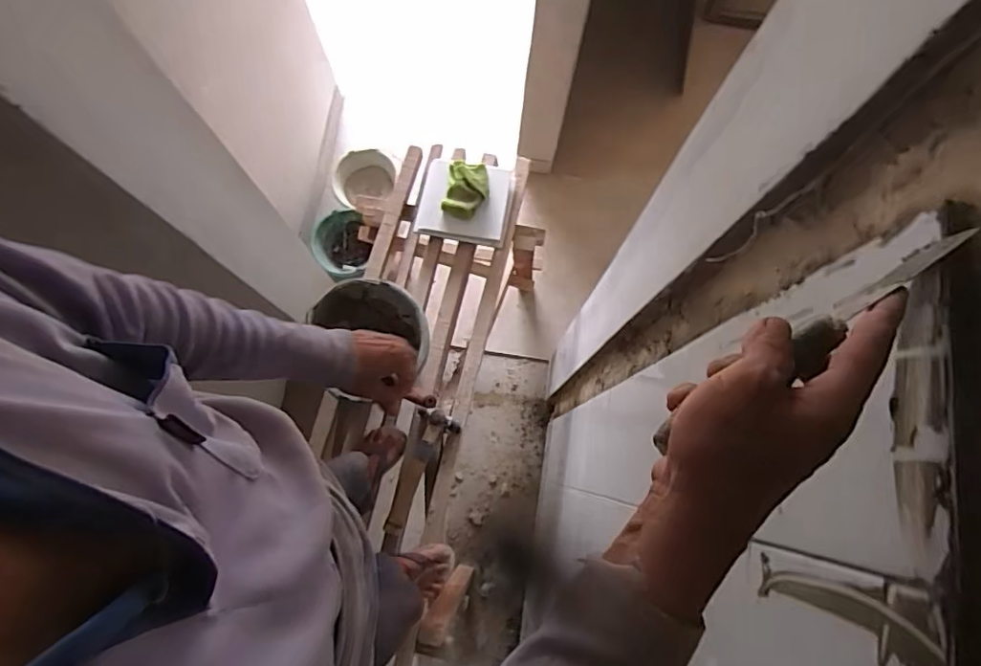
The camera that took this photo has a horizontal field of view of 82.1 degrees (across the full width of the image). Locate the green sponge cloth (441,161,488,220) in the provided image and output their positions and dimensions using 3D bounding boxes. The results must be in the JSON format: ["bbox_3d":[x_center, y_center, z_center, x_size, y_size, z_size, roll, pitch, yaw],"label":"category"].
[{"bbox_3d":[-0.058,-0.348,1.385,0.105,0.051,0.145,10,77,1],"label":"green sponge cloth"}]

